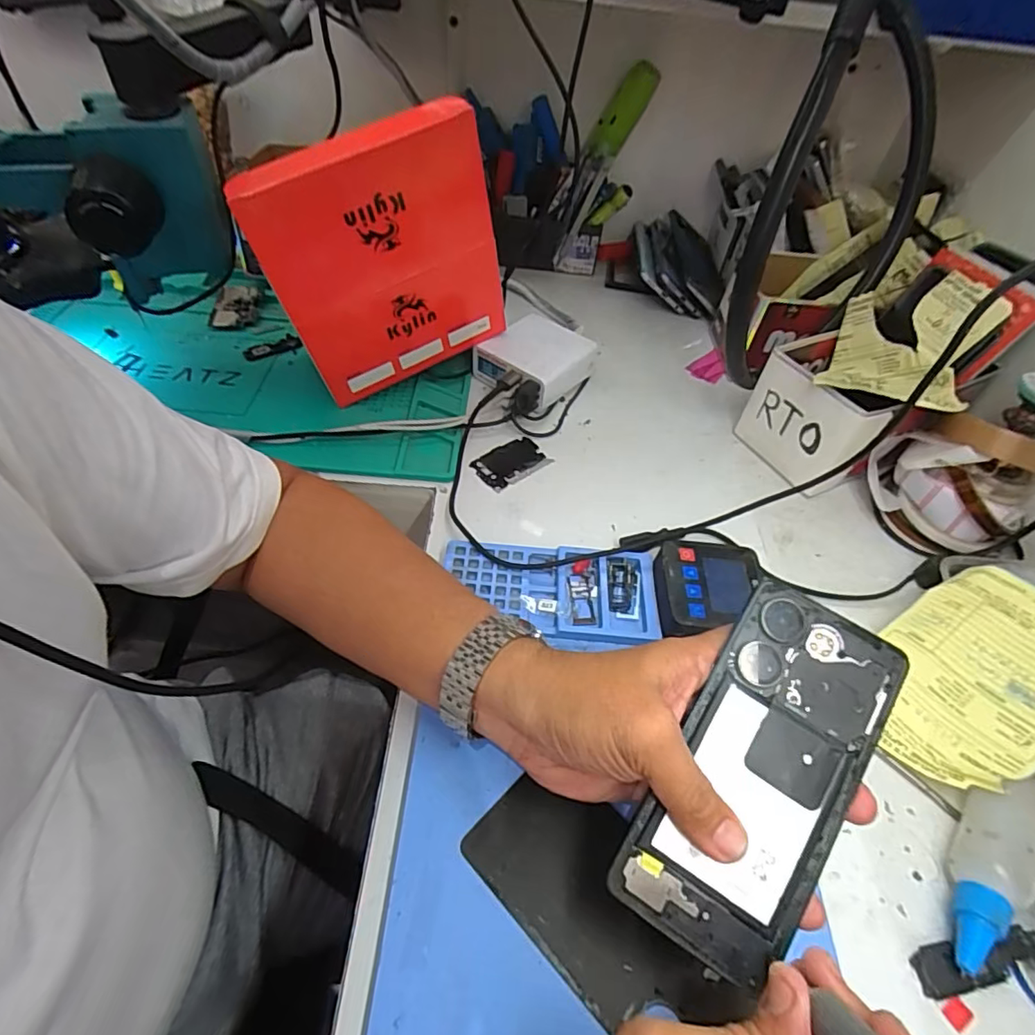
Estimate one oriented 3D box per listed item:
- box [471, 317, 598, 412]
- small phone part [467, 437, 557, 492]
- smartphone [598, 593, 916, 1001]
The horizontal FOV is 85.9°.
[{"bbox_3d":[0.016,-0.152,0.541,0.090,0.041,0.091,34,55,21],"label":"box"},{"bbox_3d":[-0.005,-0.049,0.485,0.065,0.004,0.042,-31,59,-27],"label":"small phone part"},{"bbox_3d":[0.111,0.113,0.253,0.075,0.004,0.159,31,76,12],"label":"smartphone"}]

